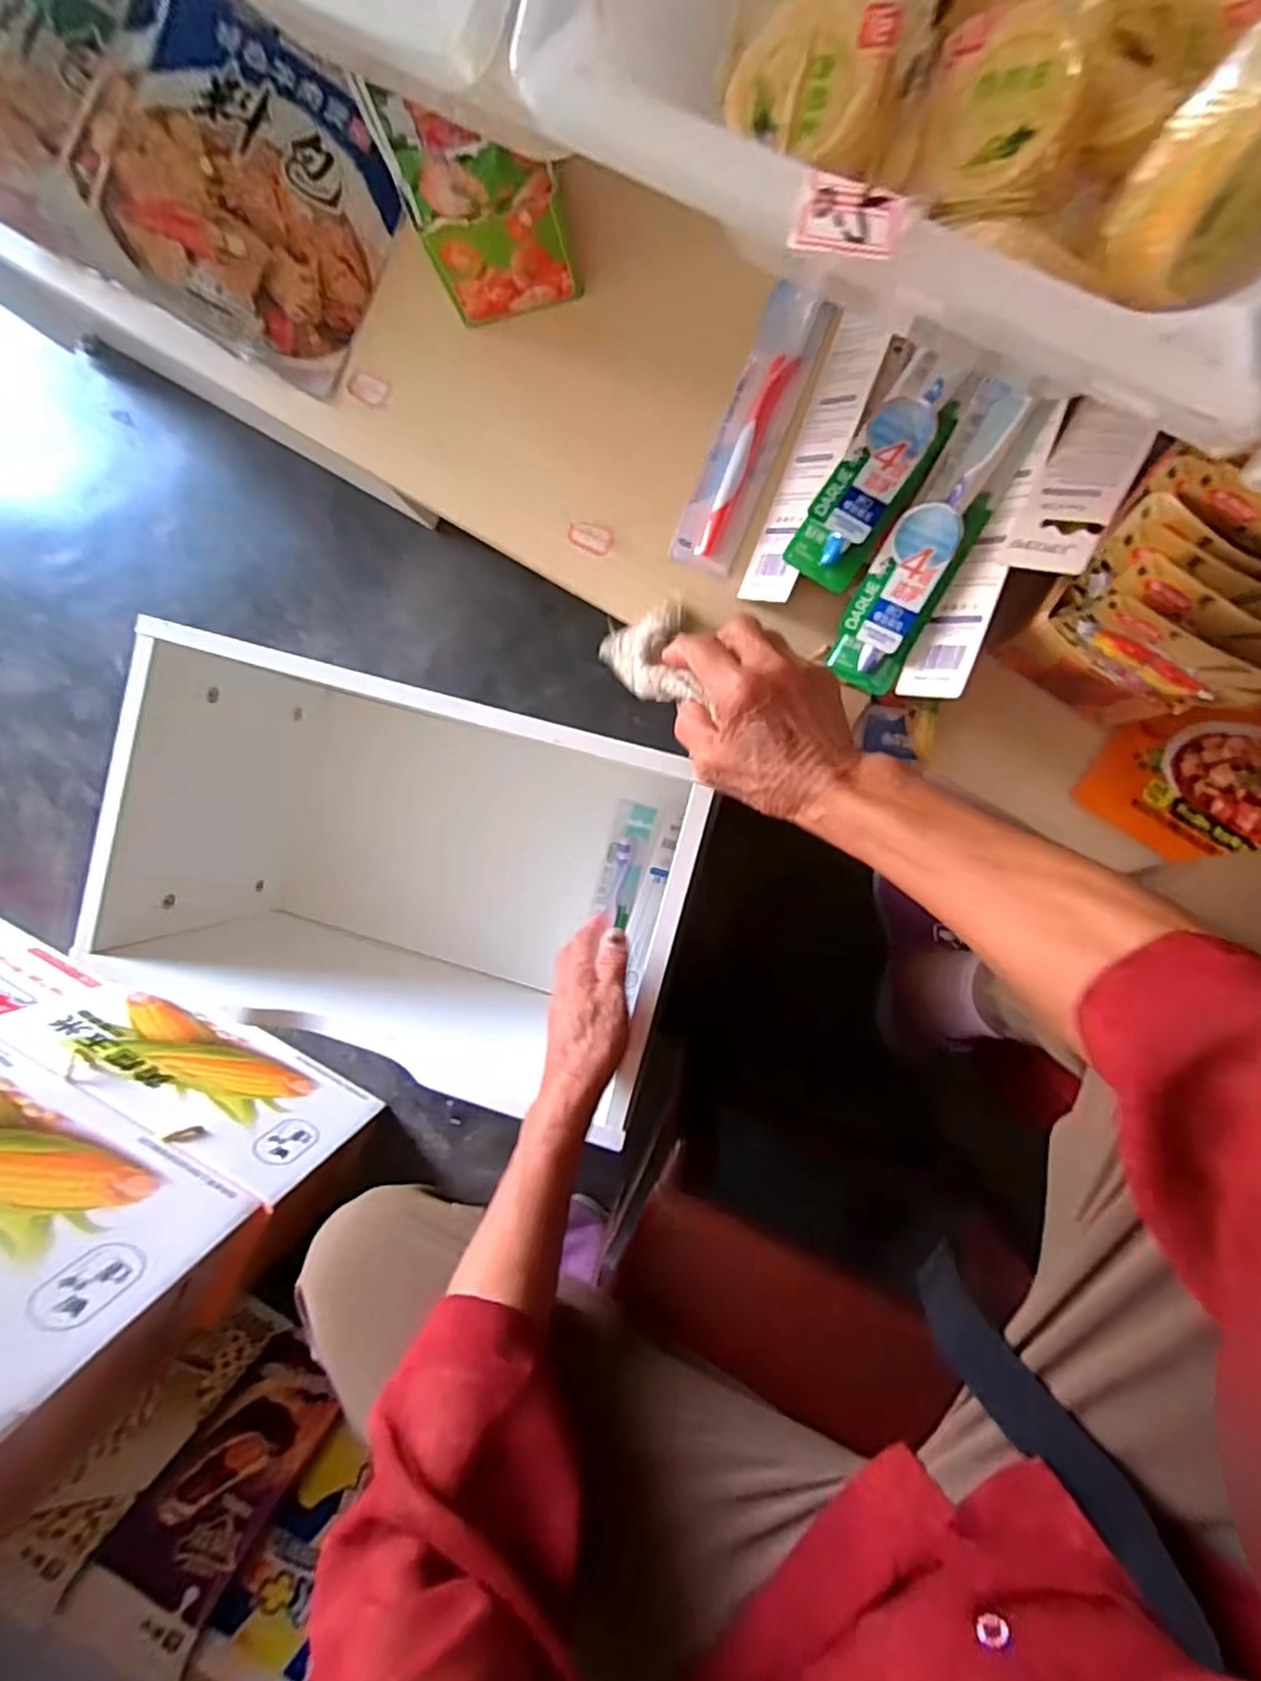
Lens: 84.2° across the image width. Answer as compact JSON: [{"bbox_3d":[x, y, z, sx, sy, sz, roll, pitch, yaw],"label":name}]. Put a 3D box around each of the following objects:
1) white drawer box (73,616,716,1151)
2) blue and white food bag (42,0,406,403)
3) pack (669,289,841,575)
[{"bbox_3d":[-0.183,0.039,0.633,0.461,0.223,0.326,14,94,7],"label":"white drawer box"},{"bbox_3d":[-0.254,-0.410,0.443,0.188,0.062,0.164,29,96,5],"label":"blue and white food bag"},{"bbox_3d":[0.074,-0.249,0.426,0.043,0.012,0.167,23,95,6],"label":"pack"}]

